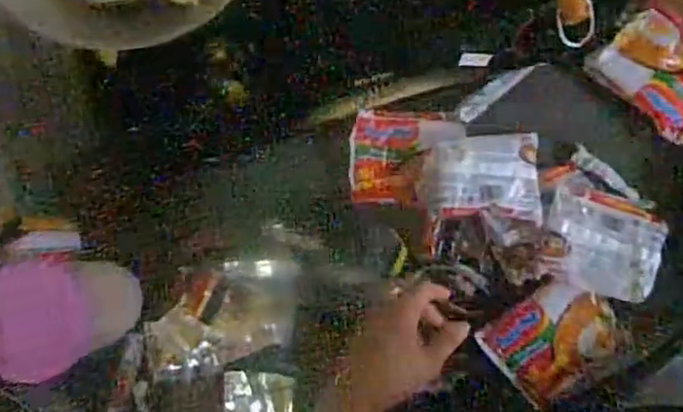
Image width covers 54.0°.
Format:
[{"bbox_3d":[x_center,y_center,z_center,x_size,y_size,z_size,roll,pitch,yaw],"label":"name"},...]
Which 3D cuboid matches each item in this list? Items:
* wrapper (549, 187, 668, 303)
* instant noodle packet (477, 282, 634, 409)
[{"bbox_3d":[0.269,0.039,0.694,0.113,0.017,0.100,16,90,8],"label":"wrapper"},{"bbox_3d":[0.225,0.140,0.702,0.124,0.016,0.104,-38,85,3],"label":"instant noodle packet"}]

